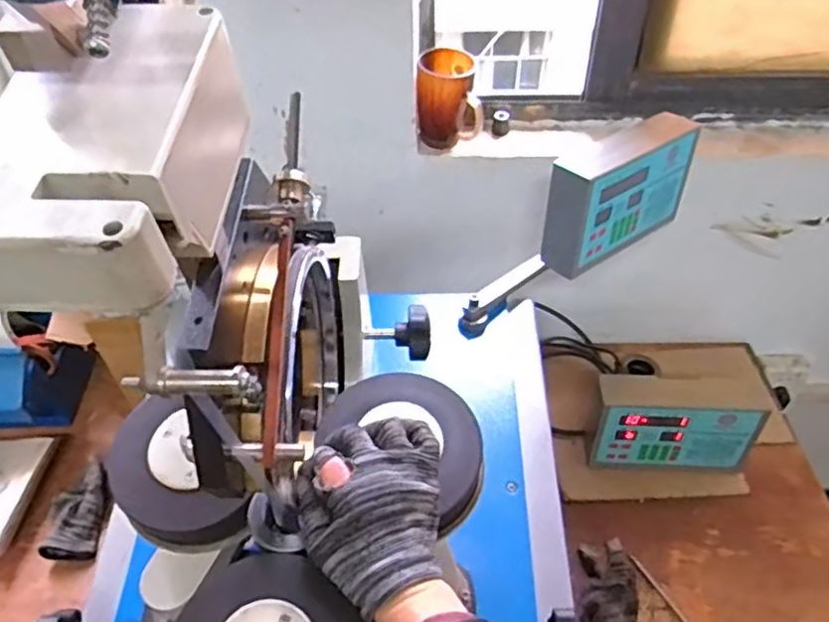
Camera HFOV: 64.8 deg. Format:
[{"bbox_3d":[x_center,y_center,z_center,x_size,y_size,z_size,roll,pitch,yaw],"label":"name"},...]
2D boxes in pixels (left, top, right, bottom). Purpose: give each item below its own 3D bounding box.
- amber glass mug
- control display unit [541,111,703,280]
[{"bbox_3d":[0.050,-0.298,0.933,0.091,0.120,0.076,2,44,3],"label":"amber glass mug"},{"bbox_3d":[0.272,-0.156,0.869,0.222,0.139,0.063,-31,51,-27],"label":"control display unit"}]

